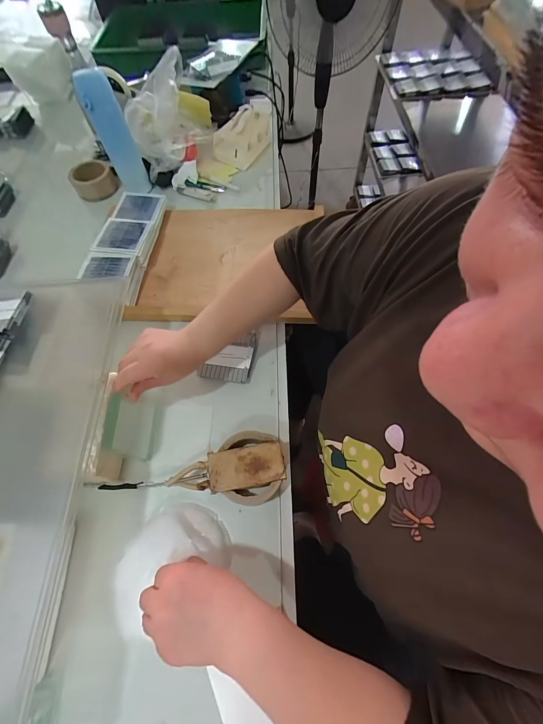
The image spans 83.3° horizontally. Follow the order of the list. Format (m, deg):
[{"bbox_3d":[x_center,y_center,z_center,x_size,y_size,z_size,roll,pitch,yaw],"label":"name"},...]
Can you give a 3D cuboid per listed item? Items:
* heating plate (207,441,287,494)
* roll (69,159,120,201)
[{"bbox_3d":[-0.034,0.140,0.408,0.100,0.005,0.053,-8,63,-2],"label":"heating plate"},{"bbox_3d":[-0.429,-0.440,0.737,0.097,0.043,0.086,-32,66,-13],"label":"roll"}]

